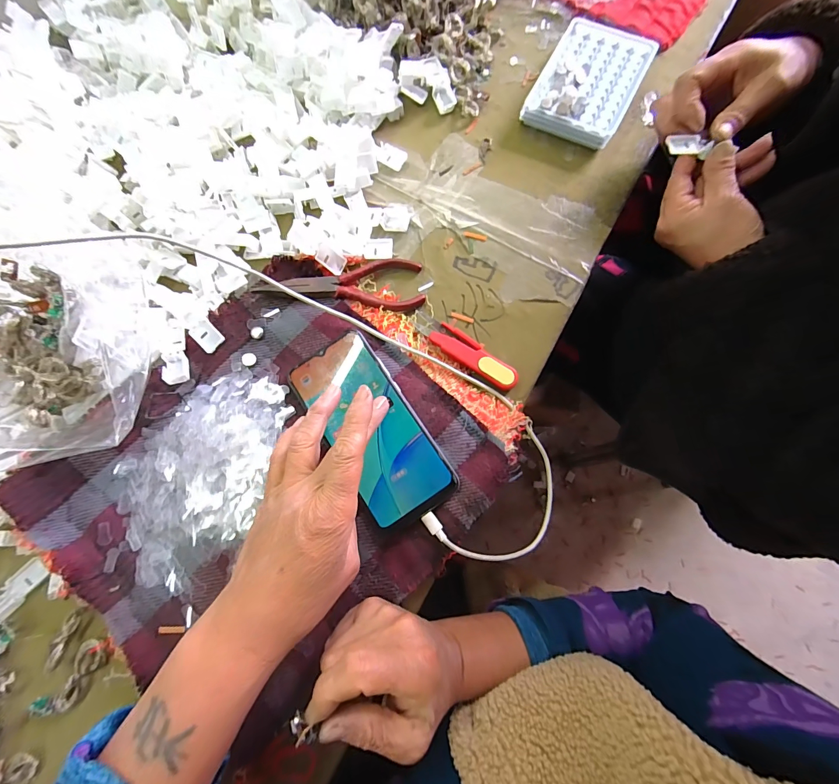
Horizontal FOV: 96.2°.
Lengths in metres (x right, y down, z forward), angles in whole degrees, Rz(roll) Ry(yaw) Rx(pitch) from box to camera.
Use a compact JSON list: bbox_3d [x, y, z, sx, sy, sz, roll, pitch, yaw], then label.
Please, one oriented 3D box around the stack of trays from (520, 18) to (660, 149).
[{"bbox_3d":[0.179,-0.326,0.397,0.096,0.022,0.136,27,79,10],"label":"stack of trays"}]

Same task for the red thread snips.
[{"bbox_3d":[0.039,-0.037,0.334,0.104,0.013,0.025,35,81,11],"label":"red thread snips"}]

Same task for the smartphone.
[{"bbox_3d":[-0.038,0.028,0.306,0.074,0.009,0.155,-32,78,-6],"label":"smartphone"}]

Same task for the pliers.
[{"bbox_3d":[-0.068,-0.094,0.344,0.142,0.025,0.052,-10,78,-2],"label":"pliers"}]

